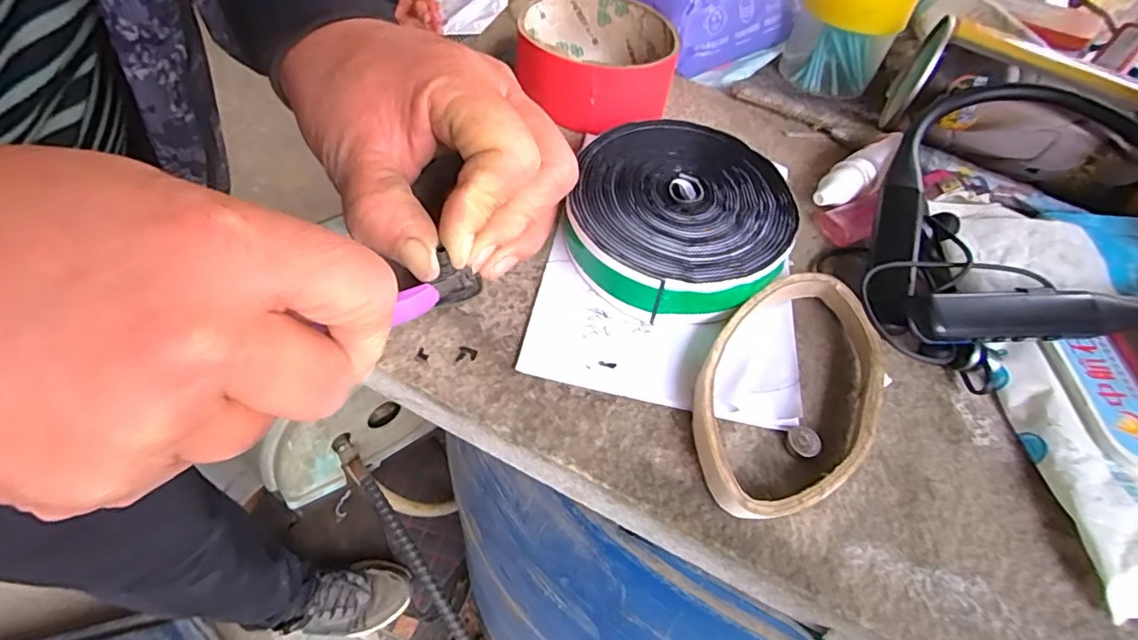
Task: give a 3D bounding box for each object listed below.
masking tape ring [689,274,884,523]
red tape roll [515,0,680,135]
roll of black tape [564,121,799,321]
[{"bbox_3d":[0.080,0.024,0.206,0.060,0.015,0.106,27,54,14],"label":"masking tape ring"},{"bbox_3d":[0.015,-0.137,0.300,0.081,0.033,0.083,3,52,-4],"label":"red tape roll"},{"bbox_3d":[0.048,-0.044,0.242,0.089,0.029,0.093,3,52,-4],"label":"roll of black tape"}]

